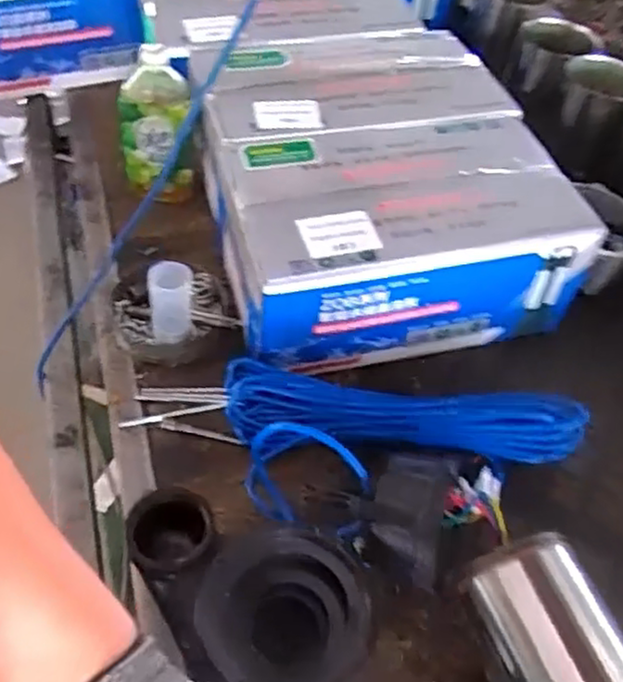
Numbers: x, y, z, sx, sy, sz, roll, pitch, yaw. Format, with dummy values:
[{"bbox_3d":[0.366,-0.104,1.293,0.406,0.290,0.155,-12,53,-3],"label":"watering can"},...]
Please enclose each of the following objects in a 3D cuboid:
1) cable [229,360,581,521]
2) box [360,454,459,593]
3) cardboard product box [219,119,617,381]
[{"bbox_3d":[0.098,0.106,0.754,0.380,0.069,0.181,1,50,-5],"label":"cable"},{"bbox_3d":[0.083,0.147,0.625,0.075,0.052,0.118,14,50,6],"label":"box"},{"bbox_3d":[0.103,-0.123,0.864,0.400,0.165,0.232,-9,51,-14],"label":"cardboard product box"}]

